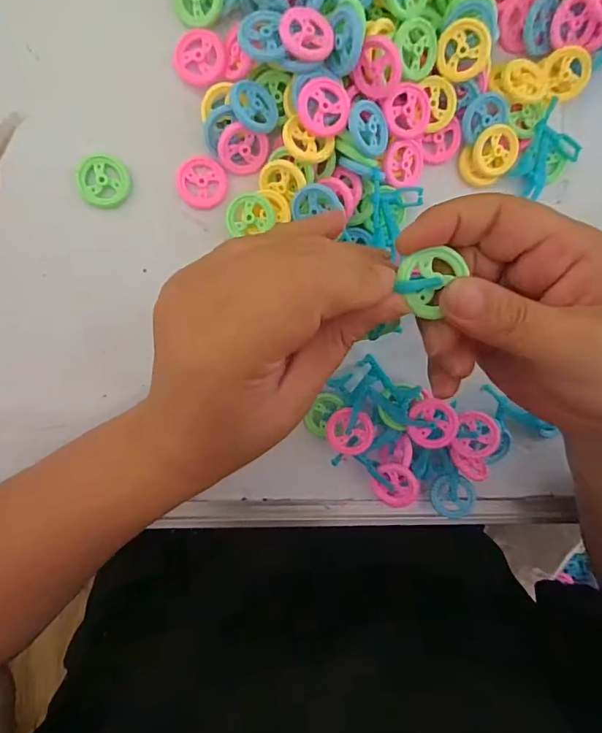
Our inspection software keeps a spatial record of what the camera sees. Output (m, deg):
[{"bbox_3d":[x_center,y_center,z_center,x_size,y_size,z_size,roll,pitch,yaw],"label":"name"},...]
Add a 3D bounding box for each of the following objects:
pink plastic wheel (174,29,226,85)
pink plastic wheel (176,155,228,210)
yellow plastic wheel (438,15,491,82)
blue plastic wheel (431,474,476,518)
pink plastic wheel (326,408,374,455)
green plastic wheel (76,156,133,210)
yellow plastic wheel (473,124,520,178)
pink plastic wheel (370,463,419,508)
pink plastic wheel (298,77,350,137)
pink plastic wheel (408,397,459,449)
[{"bbox_3d":[-0.059,-0.179,0.252,0.029,0.005,0.029,-1,98,-6],"label":"pink plastic wheel"},{"bbox_3d":[-0.060,-0.112,0.264,0.029,0.006,0.029,-1,98,-6],"label":"pink plastic wheel"},{"bbox_3d":[0.095,-0.184,0.252,0.028,0.004,0.029,5,111,13],"label":"yellow plastic wheel"},{"bbox_3d":[0.104,0.089,0.297,0.028,0.004,0.030,0,89,11],"label":"blue plastic wheel"},{"bbox_3d":[0.031,0.041,0.277,0.029,0.004,0.030,2,103,10],"label":"pink plastic wheel"},{"bbox_3d":[-0.116,-0.109,0.258,0.028,0.010,0.028,-3,96,-7],"label":"green plastic wheel"},{"bbox_3d":[0.124,-0.137,0.276,0.029,0.004,0.029,-1,114,-3],"label":"yellow plastic wheel"},{"bbox_3d":[0.061,0.078,0.283,0.029,0.007,0.031,6,112,15],"label":"pink plastic wheel"},{"bbox_3d":[0.012,-0.145,0.244,0.028,0.008,0.029,-1,98,-6],"label":"pink plastic wheel"},{"bbox_3d":[0.080,0.035,0.263,0.028,0.005,0.030,0,92,10],"label":"pink plastic wheel"}]

